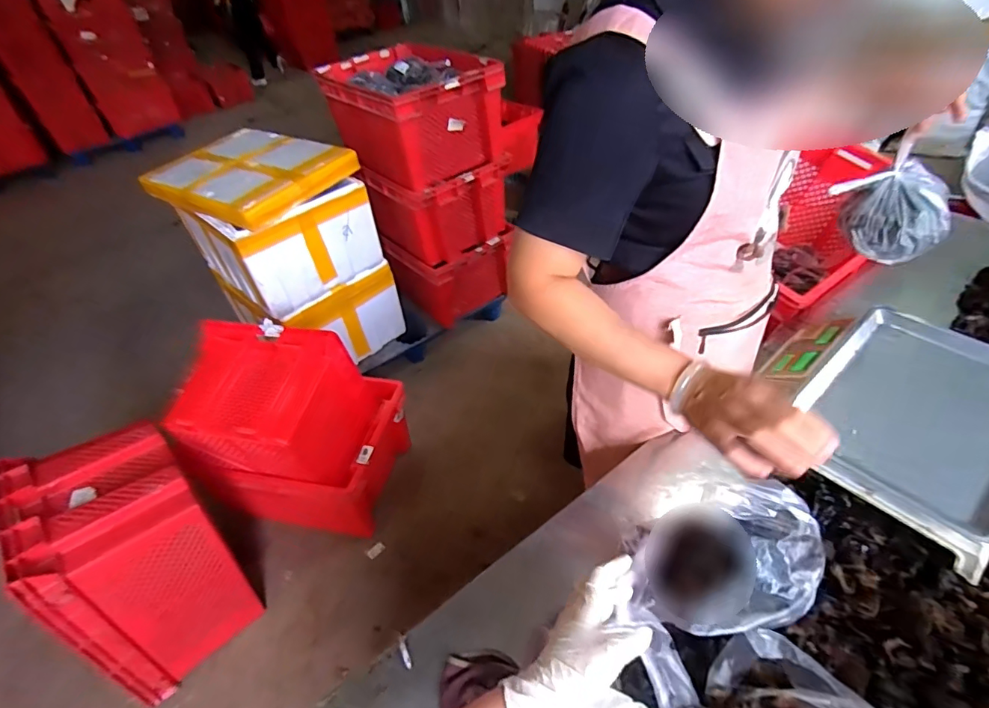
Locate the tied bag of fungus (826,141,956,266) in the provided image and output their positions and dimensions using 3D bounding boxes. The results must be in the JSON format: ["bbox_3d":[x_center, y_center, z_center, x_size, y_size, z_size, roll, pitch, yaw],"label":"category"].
[{"bbox_3d":[0.602,-0.224,0.740,0.131,0.110,0.139,-34,49,-25],"label":"tied bag of fungus"}]

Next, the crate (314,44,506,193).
[{"bbox_3d":[-0.279,-0.779,1.603,0.390,0.271,0.542,-30,48,-22],"label":"crate"}]

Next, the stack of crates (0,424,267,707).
[{"bbox_3d":[-0.848,0.491,1.214,0.340,0.558,0.352,-35,49,-26],"label":"stack of crates"}]

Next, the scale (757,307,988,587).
[{"bbox_3d":[0.572,0.070,0.706,0.349,0.098,0.316,-35,49,-26],"label":"scale"}]

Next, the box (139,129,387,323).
[{"bbox_3d":[-0.732,-0.448,1.646,0.511,0.374,0.483,30,55,33],"label":"box"}]

